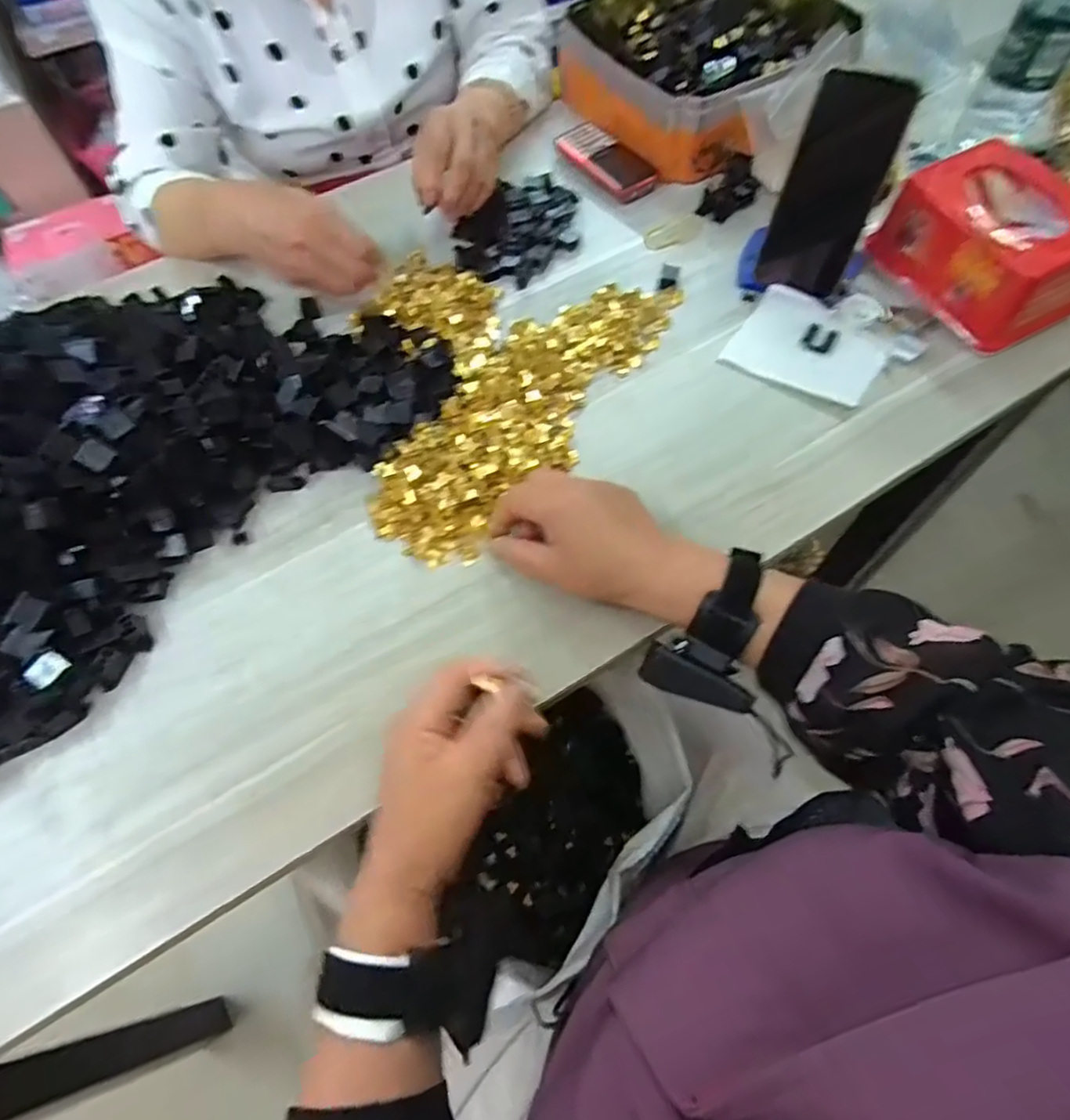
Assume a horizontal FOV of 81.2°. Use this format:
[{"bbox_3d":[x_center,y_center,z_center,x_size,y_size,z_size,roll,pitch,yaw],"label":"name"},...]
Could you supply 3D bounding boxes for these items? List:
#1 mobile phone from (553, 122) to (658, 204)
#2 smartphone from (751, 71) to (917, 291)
[{"bbox_3d":[0.076,-0.424,0.663,0.051,0.019,0.122,-36,69,-15],"label":"mobile phone"},{"bbox_3d":[0.241,-0.302,0.515,0.076,0.142,0.067,23,65,14],"label":"smartphone"}]

